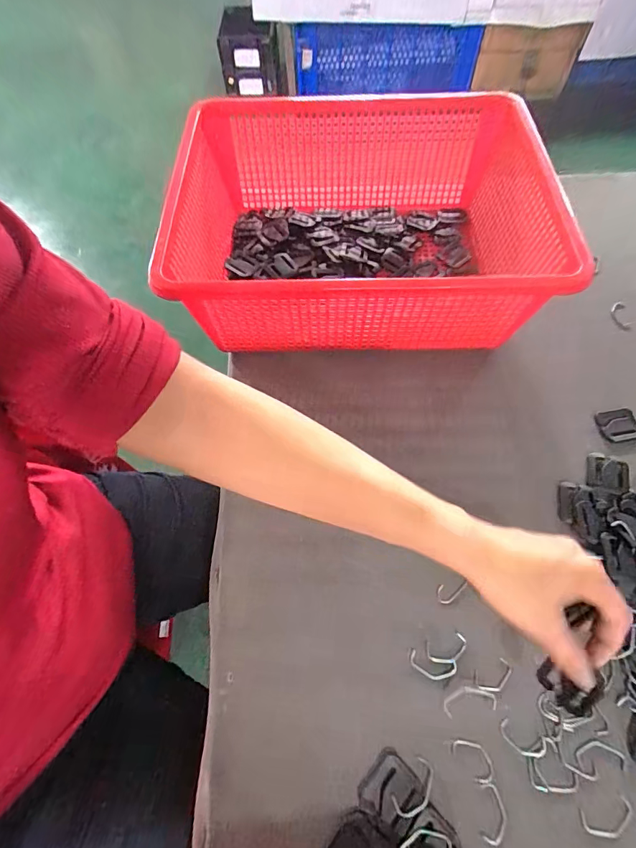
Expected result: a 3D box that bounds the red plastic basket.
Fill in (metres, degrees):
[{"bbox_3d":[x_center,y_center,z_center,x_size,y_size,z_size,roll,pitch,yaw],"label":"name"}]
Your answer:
[{"bbox_3d":[0.049,-0.227,0.459,0.369,0.122,0.325,0,62,1],"label":"red plastic basket"}]

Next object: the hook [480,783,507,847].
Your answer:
[{"bbox_3d":[0.120,0.264,0.281,0.016,0.004,0.032,7,63,3],"label":"hook"}]

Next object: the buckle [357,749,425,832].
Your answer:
[{"bbox_3d":[0.051,0.256,0.290,0.035,0.004,0.039,39,69,20],"label":"buckle"}]

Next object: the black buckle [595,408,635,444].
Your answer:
[{"bbox_3d":[0.300,0.001,0.415,0.037,0.004,0.036,-8,62,-3],"label":"black buckle"}]

